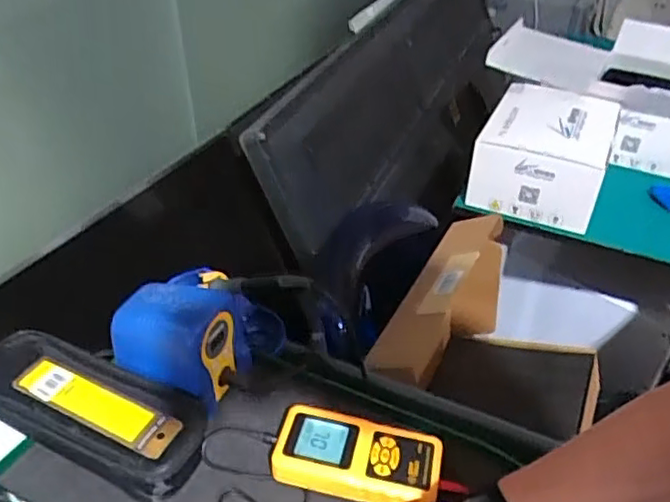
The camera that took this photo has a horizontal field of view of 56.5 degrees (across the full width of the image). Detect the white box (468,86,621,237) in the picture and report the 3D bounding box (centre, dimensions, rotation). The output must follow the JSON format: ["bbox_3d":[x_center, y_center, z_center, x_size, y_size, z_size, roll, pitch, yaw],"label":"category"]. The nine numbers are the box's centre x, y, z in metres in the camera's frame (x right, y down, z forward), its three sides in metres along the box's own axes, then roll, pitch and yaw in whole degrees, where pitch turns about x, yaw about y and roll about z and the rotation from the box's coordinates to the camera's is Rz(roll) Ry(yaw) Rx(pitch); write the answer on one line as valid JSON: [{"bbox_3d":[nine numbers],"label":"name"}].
[{"bbox_3d":[0.366,-0.173,1.092,0.201,0.132,0.257,15,41,19],"label":"white box"}]

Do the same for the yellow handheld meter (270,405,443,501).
[{"bbox_3d":[0.018,0.178,0.548,0.144,0.023,0.072,8,39,9],"label":"yellow handheld meter"}]

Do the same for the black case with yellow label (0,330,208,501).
[{"bbox_3d":[-0.226,0.145,0.570,0.226,0.045,0.101,15,41,19],"label":"black case with yellow label"}]

